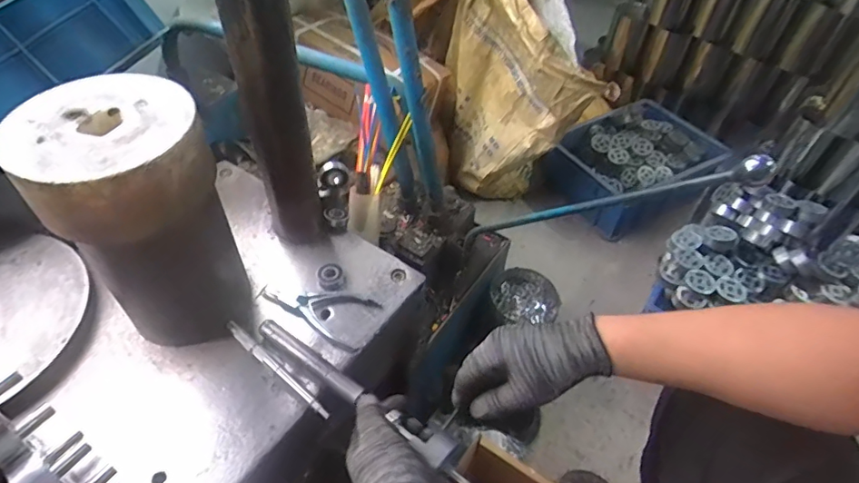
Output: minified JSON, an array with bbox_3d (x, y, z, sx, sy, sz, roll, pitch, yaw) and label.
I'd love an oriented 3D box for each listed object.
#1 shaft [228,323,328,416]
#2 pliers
[{"bbox_3d":[-0.163,0.134,0.544,0.159,0.008,0.011,33,54,24],"label":"shaft"},{"bbox_3d":[-0.138,0.078,0.602,0.141,0.014,0.069,16,49,12],"label":"pliers"}]

